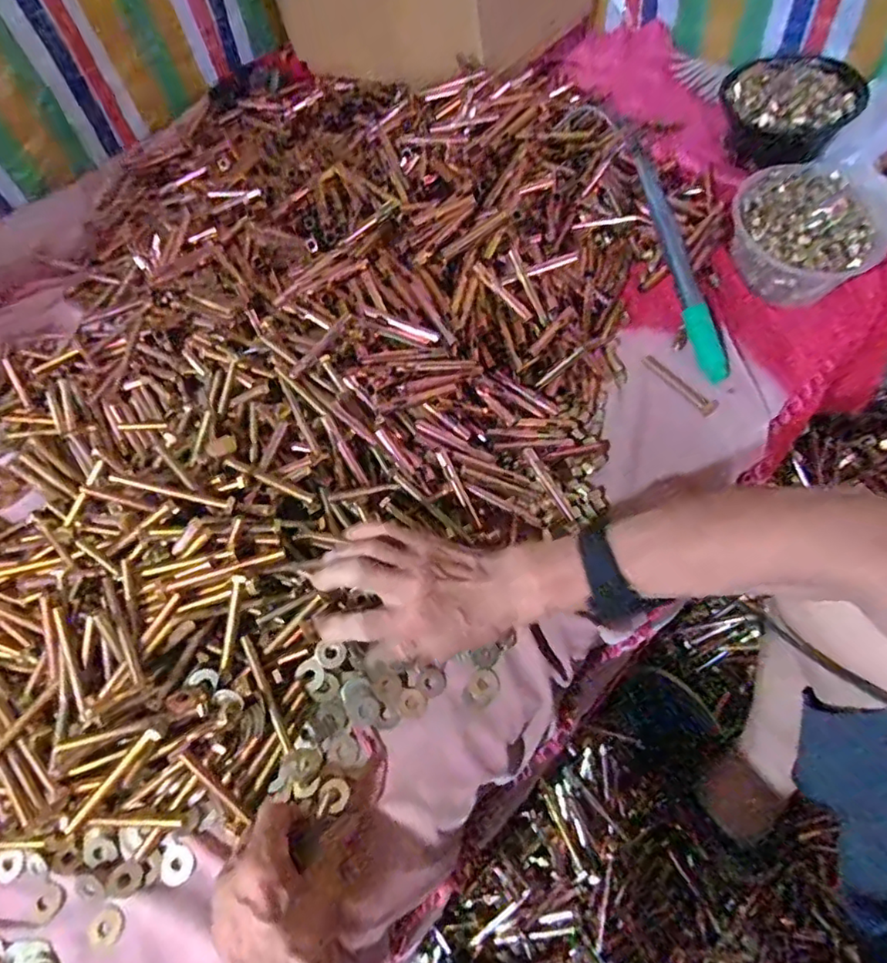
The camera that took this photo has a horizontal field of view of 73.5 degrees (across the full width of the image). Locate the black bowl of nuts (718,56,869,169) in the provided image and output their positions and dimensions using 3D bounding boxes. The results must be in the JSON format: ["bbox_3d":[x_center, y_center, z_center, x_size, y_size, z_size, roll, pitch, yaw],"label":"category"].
[{"bbox_3d":[0.432,-0.479,0.748,0.162,0.078,0.160,-2,61,4],"label":"black bowl of nuts"}]

